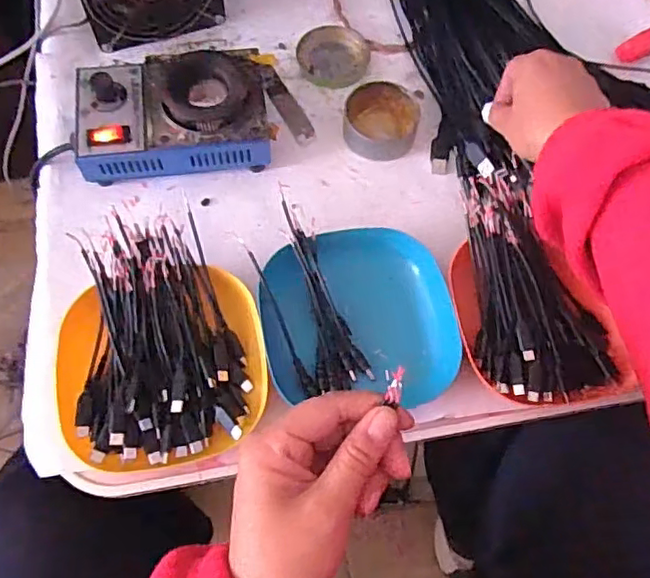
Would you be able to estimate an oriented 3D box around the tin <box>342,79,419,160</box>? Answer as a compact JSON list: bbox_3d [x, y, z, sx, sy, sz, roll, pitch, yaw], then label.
[{"bbox_3d":[0.048,-0.145,0.524,0.062,0.022,0.062,1,69,-3],"label":"tin"}]

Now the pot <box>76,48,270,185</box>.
[{"bbox_3d":[-0.124,-0.141,0.497,0.150,0.059,0.106,-5,70,-5],"label":"pot"}]

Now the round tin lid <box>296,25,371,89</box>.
[{"bbox_3d":[0.009,-0.218,0.565,0.066,0.005,0.065,1,69,-3],"label":"round tin lid"}]

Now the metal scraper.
[{"bbox_3d":[-0.035,-0.167,0.545,0.019,0.004,0.092,-26,69,-11],"label":"metal scraper"}]

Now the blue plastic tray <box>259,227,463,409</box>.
[{"bbox_3d":[0.023,0.023,0.449,0.133,0.035,0.129,-7,70,-6],"label":"blue plastic tray"}]

